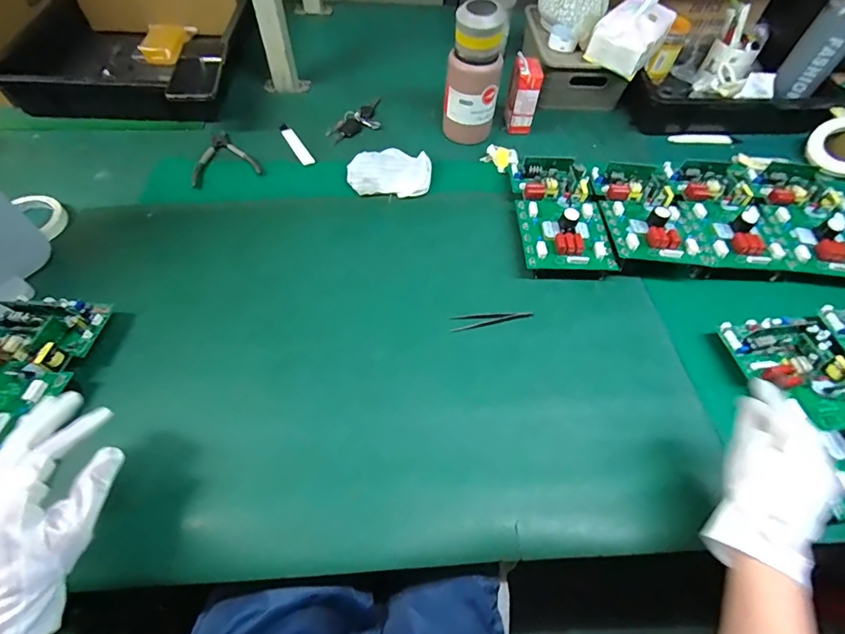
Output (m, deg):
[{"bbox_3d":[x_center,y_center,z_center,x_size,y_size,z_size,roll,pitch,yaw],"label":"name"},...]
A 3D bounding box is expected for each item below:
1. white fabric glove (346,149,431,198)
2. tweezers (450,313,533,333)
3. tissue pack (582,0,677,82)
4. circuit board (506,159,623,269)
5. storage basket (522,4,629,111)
[{"bbox_3d":[-0.055,-0.235,0.696,0.131,0.030,0.083,7,57,2],"label":"white fabric glove"},{"bbox_3d":[0.091,0.003,0.559,0.108,0.004,0.021,-7,58,-8],"label":"tweezers"},{"bbox_3d":[0.370,-0.504,0.746,0.102,0.091,0.128,34,62,18],"label":"tissue pack"},{"bbox_3d":[0.204,-0.157,0.642,0.127,0.049,0.219,1,57,-2],"label":"circuit board"},{"bbox_3d":[0.299,-0.525,0.863,0.194,0.094,0.261,8,57,2],"label":"storage basket"}]

